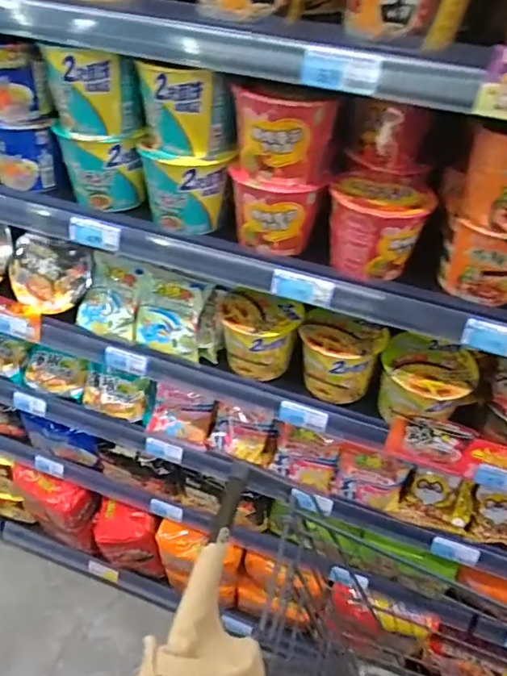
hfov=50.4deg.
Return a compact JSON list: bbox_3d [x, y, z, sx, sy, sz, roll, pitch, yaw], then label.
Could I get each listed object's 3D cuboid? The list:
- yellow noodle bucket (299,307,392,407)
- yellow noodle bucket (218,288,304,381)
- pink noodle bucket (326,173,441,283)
[{"bbox_3d":[0.136,0.029,0.872,0.123,0.119,0.095,29,46,25],"label":"yellow noodle bucket"},{"bbox_3d":[0.008,-0.002,0.907,0.128,0.111,0.113,5,41,-1],"label":"yellow noodle bucket"},{"bbox_3d":[0.158,-0.143,0.701,0.119,0.102,0.097,17,42,13],"label":"pink noodle bucket"}]

